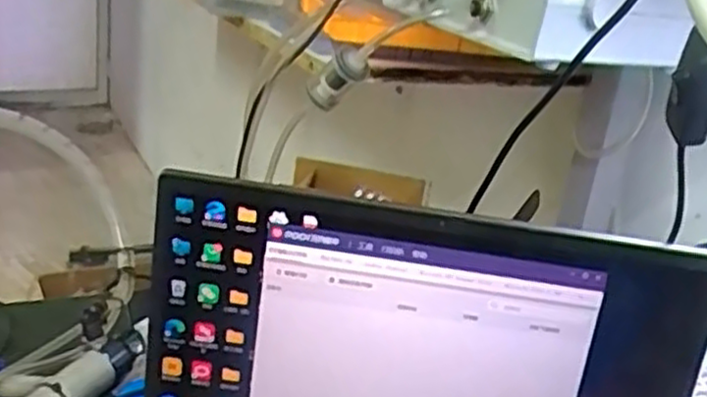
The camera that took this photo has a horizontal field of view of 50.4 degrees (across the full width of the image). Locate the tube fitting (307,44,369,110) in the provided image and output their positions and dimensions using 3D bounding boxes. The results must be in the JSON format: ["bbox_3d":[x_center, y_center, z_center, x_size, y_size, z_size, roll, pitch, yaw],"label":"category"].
[{"bbox_3d":[-0.011,-0.084,0.536,0.025,0.023,0.059,-9,-17,-36],"label":"tube fitting"}]

